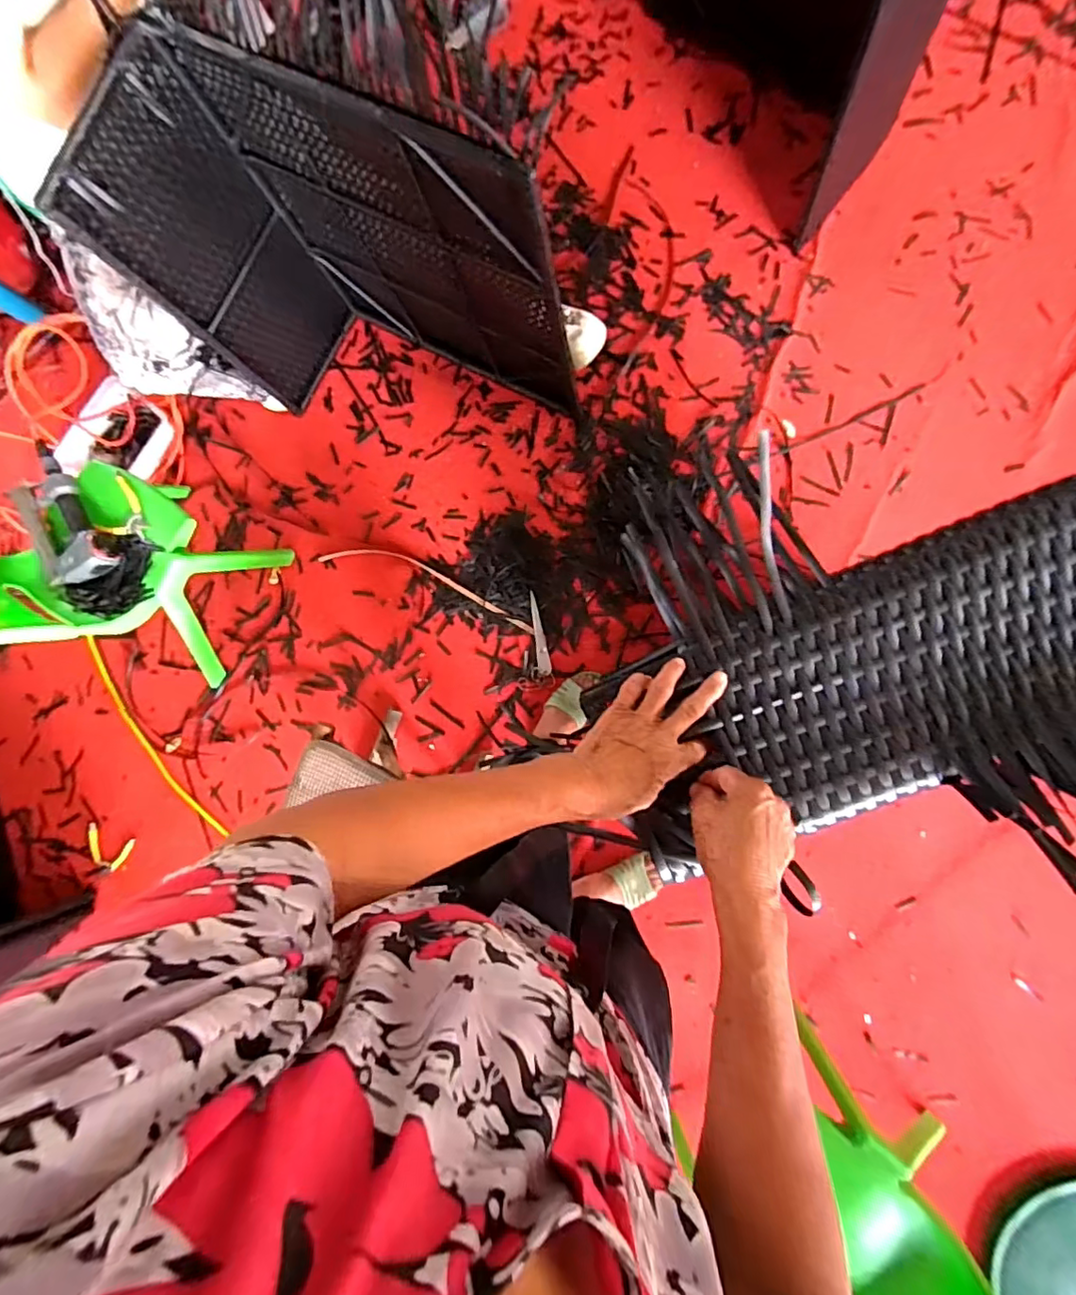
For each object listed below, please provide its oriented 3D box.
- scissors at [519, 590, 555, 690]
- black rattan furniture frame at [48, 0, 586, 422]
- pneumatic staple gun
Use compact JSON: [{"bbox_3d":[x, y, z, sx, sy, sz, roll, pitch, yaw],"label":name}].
[{"bbox_3d":[-0.010,-0.013,1.218,0.069,0.015,0.200,-6,85,8],"label":"scissors"},{"bbox_3d":[-0.306,-0.570,1.014,0.659,0.603,0.332,32,91,9],"label":"black rattan furniture frame"},{"bbox_3d":[-0.922,-0.241,1.101,0.154,0.053,0.282,-36,82,4],"label":"pneumatic staple gun"}]

